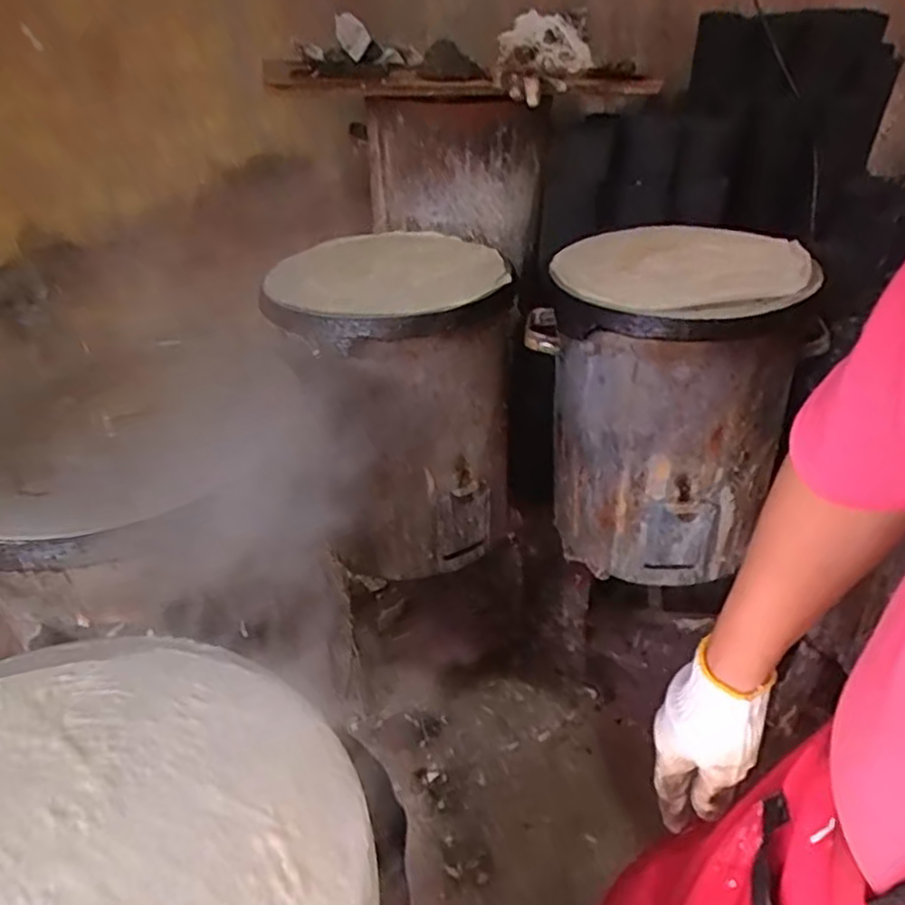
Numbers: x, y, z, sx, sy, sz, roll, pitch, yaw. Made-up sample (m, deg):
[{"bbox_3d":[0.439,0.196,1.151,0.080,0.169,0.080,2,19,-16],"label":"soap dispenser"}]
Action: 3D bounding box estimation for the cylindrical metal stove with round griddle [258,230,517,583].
[{"bbox_3d":[-0.088,-0.080,1.164,0.356,0.469,0.336,-12,35,-13],"label":"cylindrical metal stove with round griddle"}]

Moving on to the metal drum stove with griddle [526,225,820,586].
[{"bbox_3d":[0.341,-0.093,1.150,0.388,0.470,0.407,3,34,9],"label":"metal drum stove with griddle"}]

